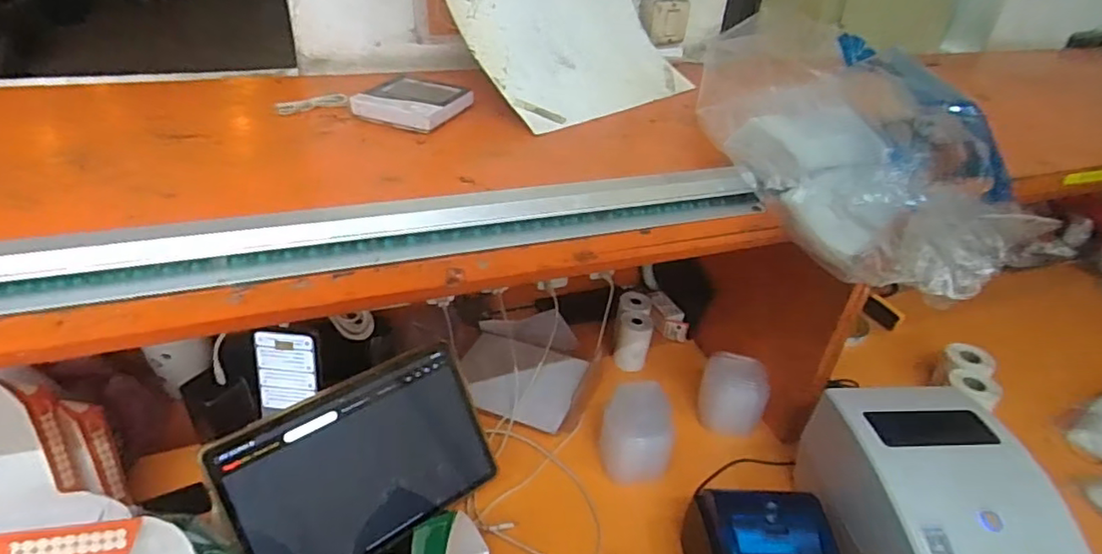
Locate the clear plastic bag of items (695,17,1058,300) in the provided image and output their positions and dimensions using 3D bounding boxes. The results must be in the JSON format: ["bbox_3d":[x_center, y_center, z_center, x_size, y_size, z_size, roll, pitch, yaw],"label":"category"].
[{"bbox_3d":[0.246,-0.101,0.512,0.147,0.141,0.250,-6,35,-15],"label":"clear plastic bag of items"}]

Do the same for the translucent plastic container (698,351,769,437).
[{"bbox_3d":[0.239,0.152,0.796,0.088,0.112,0.069,15,35,16],"label":"translucent plastic container"}]

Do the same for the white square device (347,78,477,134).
[{"bbox_3d":[-0.145,-0.183,0.640,0.093,0.026,0.098,17,35,19],"label":"white square device"}]

